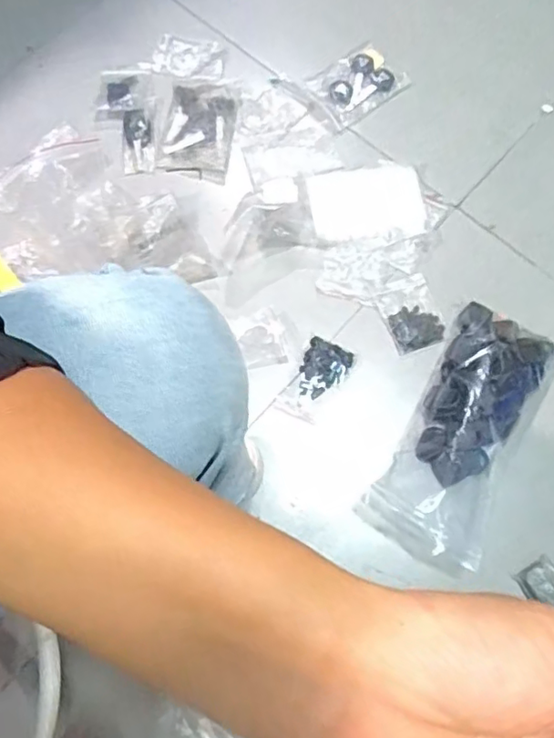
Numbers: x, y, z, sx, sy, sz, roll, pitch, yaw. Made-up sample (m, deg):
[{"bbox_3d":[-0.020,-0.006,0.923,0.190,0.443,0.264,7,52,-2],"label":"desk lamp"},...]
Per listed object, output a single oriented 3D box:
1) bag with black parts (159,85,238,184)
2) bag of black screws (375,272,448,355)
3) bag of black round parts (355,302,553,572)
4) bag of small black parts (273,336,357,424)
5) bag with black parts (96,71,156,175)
[{"bbox_3d":[-0.106,-0.322,0.780,0.091,0.013,0.139,7,74,0],"label":"bag with black parts"},{"bbox_3d":[0.163,-0.067,0.706,0.068,0.005,0.092,-18,76,-7],"label":"bag of black screws"},{"bbox_3d":[0.211,0.068,0.644,0.122,0.050,0.286,30,76,6],"label":"bag of black round parts"},{"bbox_3d":[0.046,0.015,0.687,0.057,0.011,0.099,30,76,6],"label":"bag of small black parts"},{"bbox_3d":[-0.204,-0.340,0.784,0.079,0.023,0.159,-4,75,-3],"label":"bag with black parts"}]

